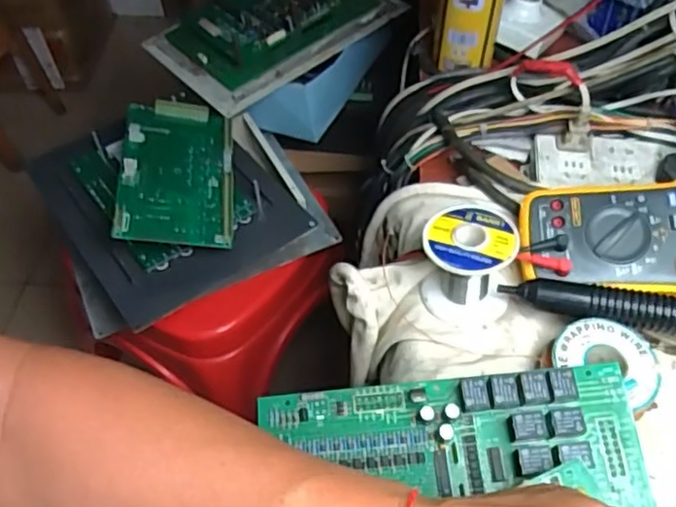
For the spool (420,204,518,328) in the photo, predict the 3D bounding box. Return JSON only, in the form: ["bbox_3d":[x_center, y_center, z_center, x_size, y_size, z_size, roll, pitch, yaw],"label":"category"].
[{"bbox_3d":[0.093,0.010,0.470,0.062,0.073,0.058,-1,52,1],"label":"spool"}]

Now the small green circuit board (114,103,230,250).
[{"bbox_3d":[-0.177,-0.091,0.715,0.116,0.014,0.204,5,56,-16],"label":"small green circuit board"}]

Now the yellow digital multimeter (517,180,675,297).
[{"bbox_3d":[0.228,-0.010,0.483,0.176,0.039,0.089,2,71,10],"label":"yellow digital multimeter"}]

